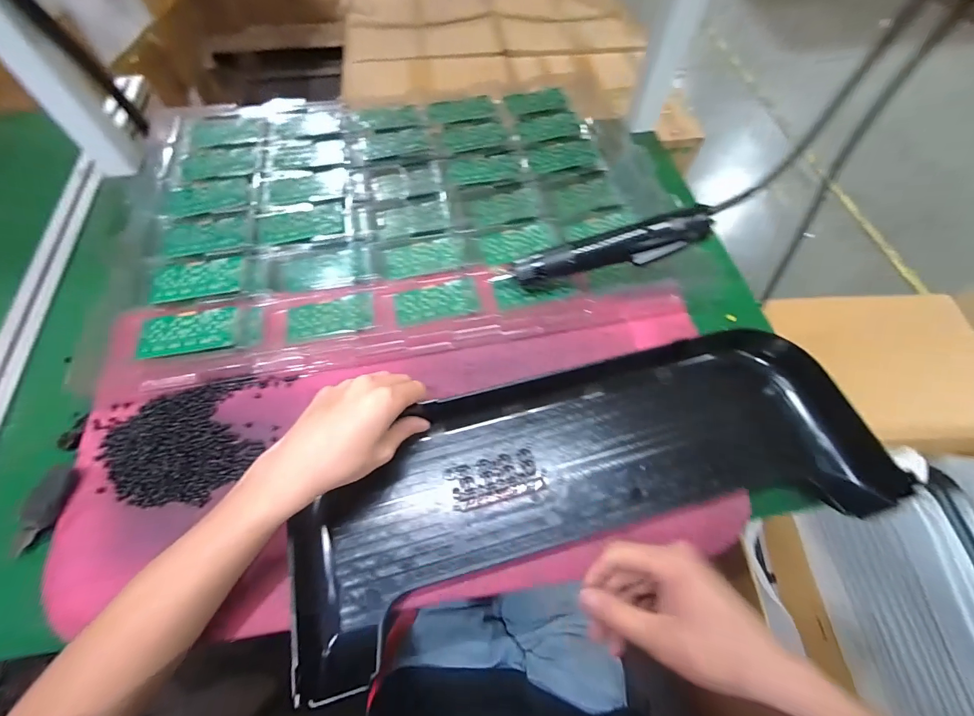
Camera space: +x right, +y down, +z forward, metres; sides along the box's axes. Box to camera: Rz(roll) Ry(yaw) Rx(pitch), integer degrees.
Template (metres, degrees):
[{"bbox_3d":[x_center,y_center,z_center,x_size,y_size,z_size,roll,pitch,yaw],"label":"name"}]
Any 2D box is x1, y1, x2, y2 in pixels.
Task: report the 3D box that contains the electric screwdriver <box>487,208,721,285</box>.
[{"bbox_3d":[0.116,-0.112,0.431,0.215,0.029,0.036,-12,60,15],"label":"electric screwdriver"}]

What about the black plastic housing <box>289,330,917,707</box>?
[{"bbox_3d":[0.081,0.099,0.368,0.492,0.055,0.193,-16,62,-9],"label":"black plastic housing"}]

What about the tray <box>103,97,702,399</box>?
[{"bbox_3d":[-0.106,-0.206,0.525,0.639,0.030,0.446,-10,62,-4],"label":"tray"}]

